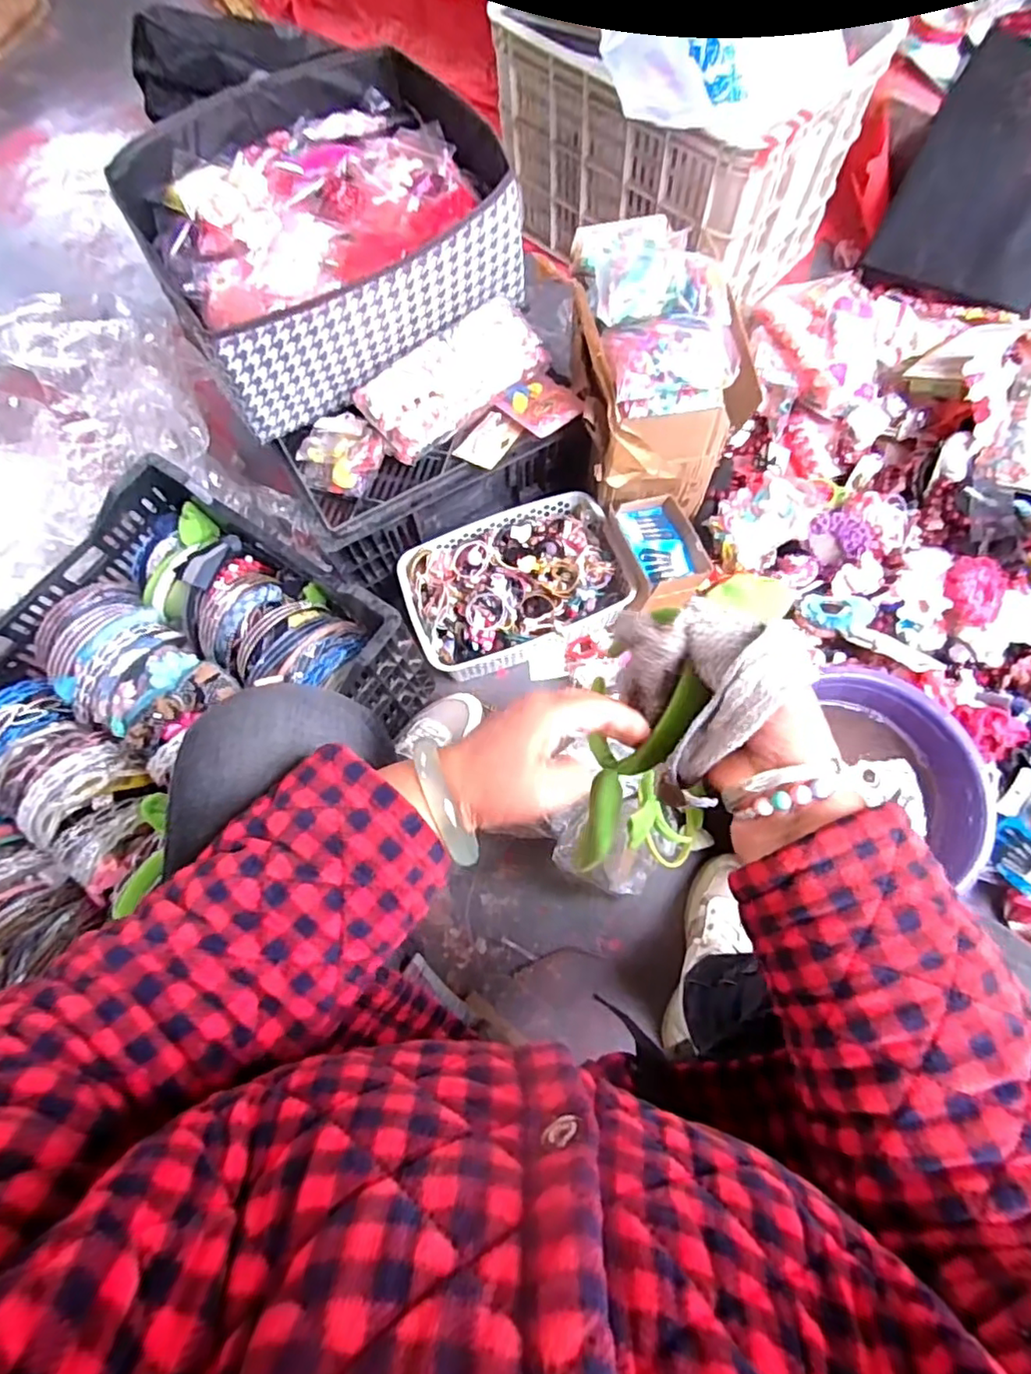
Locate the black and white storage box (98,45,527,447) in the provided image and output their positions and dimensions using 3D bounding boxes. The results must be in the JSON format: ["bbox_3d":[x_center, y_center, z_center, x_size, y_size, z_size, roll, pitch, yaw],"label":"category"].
[{"bbox_3d":[-0.233,-0.564,0.755,0.399,0.158,0.366,-31,73,-7],"label":"black and white storage box"}]

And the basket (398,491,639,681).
[{"bbox_3d":[-0.001,-0.144,0.844,0.290,0.095,0.212,-19,72,-3],"label":"basket"}]

